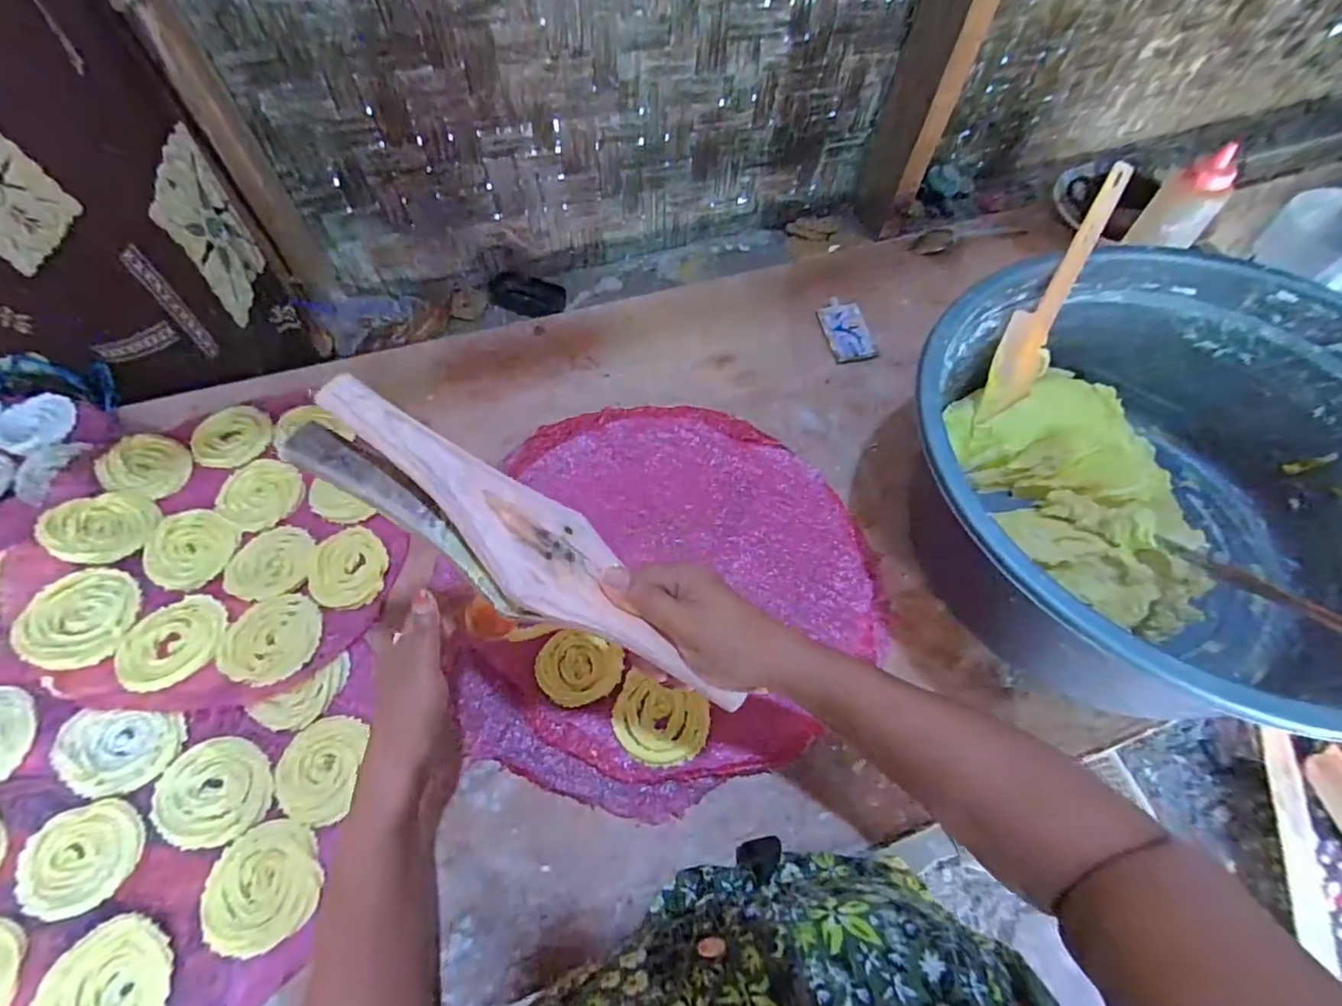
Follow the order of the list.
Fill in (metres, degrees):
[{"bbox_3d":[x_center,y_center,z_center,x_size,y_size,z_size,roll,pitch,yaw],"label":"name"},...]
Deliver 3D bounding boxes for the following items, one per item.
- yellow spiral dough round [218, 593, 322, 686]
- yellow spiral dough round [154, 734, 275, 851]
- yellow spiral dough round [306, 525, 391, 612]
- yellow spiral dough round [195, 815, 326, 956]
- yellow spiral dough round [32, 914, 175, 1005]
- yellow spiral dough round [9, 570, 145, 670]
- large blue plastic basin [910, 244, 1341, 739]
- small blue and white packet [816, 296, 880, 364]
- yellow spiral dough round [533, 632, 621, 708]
[{"bbox_3d":[-0.342,0.115,0.494,0.073,0.011,0.079,2,62,-3],"label":"yellow spiral dough round"},{"bbox_3d":[-0.348,0.218,0.438,0.081,0.004,0.074,2,62,-3],"label":"yellow spiral dough round"},{"bbox_3d":[-0.299,0.059,0.539,0.065,0.004,0.079,0,62,-4],"label":"yellow spiral dough round"},{"bbox_3d":[-0.290,0.271,0.409,0.072,0.009,0.077,2,62,-3],"label":"yellow spiral dough round"},{"bbox_3d":[-0.368,0.317,0.374,0.069,0.016,0.078,-11,63,-10],"label":"yellow spiral dough round"},{"bbox_3d":[-0.498,0.095,0.486,0.075,0.009,0.084,3,61,-25],"label":"yellow spiral dough round"},{"bbox_3d":[0.378,-0.011,0.478,0.382,0.228,0.386,0,59,0],"label":"large blue plastic basin"},{"bbox_3d":[0.215,-0.215,0.709,0.052,0.011,0.099,-8,63,-8],"label":"small blue and white packet"},{"bbox_3d":[-0.077,0.139,0.485,0.068,0.005,0.060,13,62,3],"label":"yellow spiral dough round"}]

